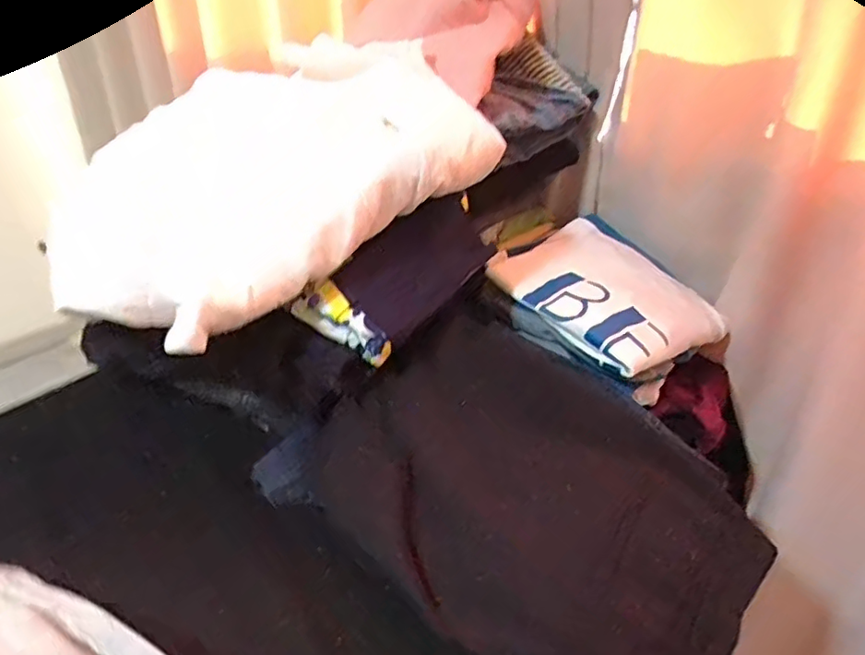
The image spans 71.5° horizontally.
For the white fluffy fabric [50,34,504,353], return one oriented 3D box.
[{"bbox_3d":[-0.162,-0.156,0.564,0.387,0.051,0.256,-36,65,-14],"label":"white fluffy fabric"}]

